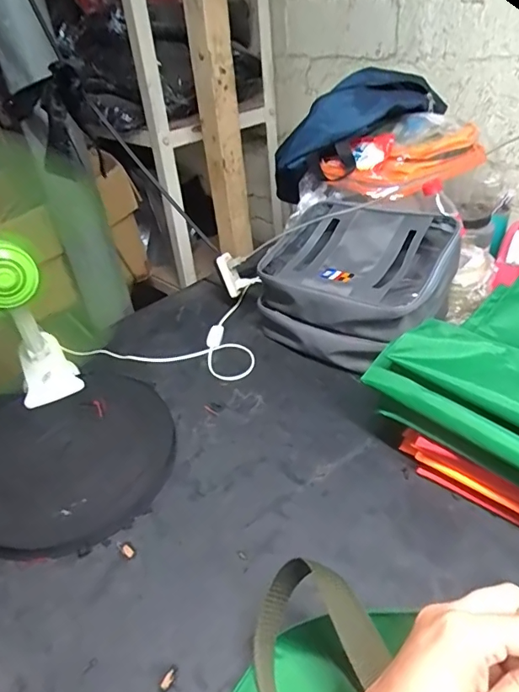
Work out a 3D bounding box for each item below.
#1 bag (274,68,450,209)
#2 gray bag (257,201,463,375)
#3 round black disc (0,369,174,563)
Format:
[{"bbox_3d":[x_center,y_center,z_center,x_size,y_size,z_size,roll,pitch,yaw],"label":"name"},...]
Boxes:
[{"bbox_3d":[0.198,-0.421,0.914,0.364,0.149,0.143,-34,39,-1],"label":"bag"},{"bbox_3d":[0.154,-0.101,0.796,0.281,0.170,0.231,24,45,35],"label":"gray bag"},{"bbox_3d":[-0.250,0.147,0.643,0.268,0.041,0.267,-4,36,3],"label":"round black disc"}]

